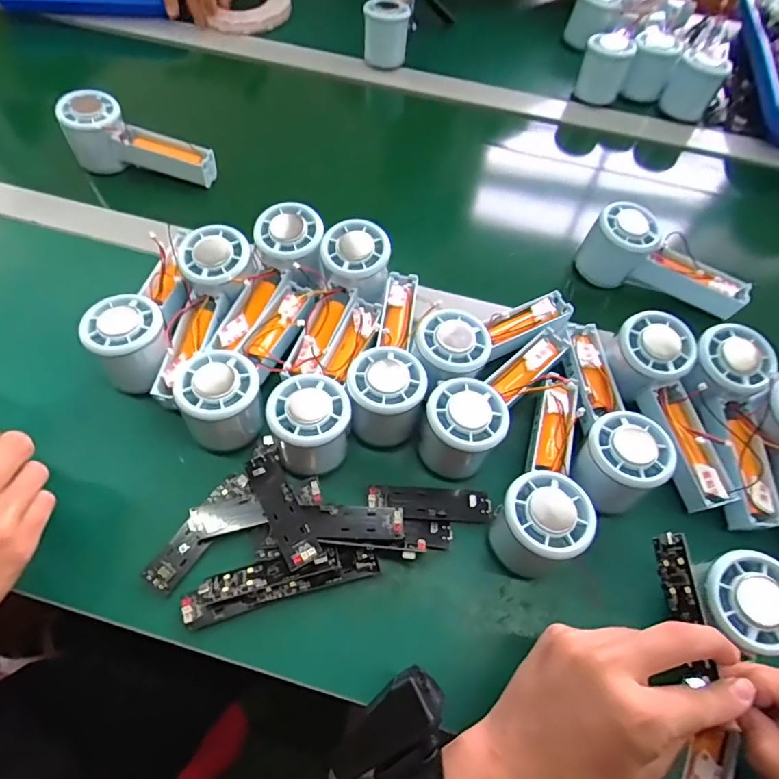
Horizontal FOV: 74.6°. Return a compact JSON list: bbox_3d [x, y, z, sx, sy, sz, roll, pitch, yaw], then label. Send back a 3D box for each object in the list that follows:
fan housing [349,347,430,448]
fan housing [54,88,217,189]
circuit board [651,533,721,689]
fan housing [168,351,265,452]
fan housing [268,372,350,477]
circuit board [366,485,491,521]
[{"bbox_3d":[-0.003,0.005,0.389,0.054,0.056,0.058,1,61,-3],"label":"fan housing"},{"bbox_3d":[-0.254,-0.249,0.533,0.148,0.064,0.051,17,60,-8],"label":"fan housing"},{"bbox_3d":[0.173,0.127,0.301,0.012,0.024,0.080,1,65,-3],"label":"circuit board"},{"bbox_3d":[-0.124,0.009,0.381,0.057,0.054,0.054,1,61,-3],"label":"fan housing"},{"bbox_3d":[-0.057,0.025,0.375,0.054,0.052,0.057,1,61,-3],"label":"fan housing"},{"bbox_3d":[0.030,0.084,0.381,0.091,0.009,0.025,3,61,-2],"label":"circuit board"}]

